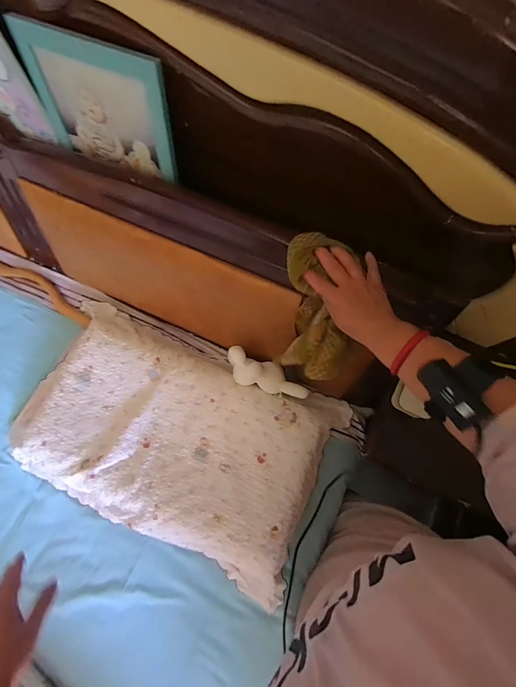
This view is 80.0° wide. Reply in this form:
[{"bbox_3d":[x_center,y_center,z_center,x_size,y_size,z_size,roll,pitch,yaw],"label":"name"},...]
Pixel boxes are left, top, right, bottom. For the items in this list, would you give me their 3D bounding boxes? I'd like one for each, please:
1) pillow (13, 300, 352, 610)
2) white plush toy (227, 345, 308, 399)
[{"bbox_3d":[-0.181,0.194,0.673,0.668,0.098,0.407,24,75,7],"label":"pillow"},{"bbox_3d":[0.018,0.066,0.646,0.184,0.044,0.068,23,75,6],"label":"white plush toy"}]

